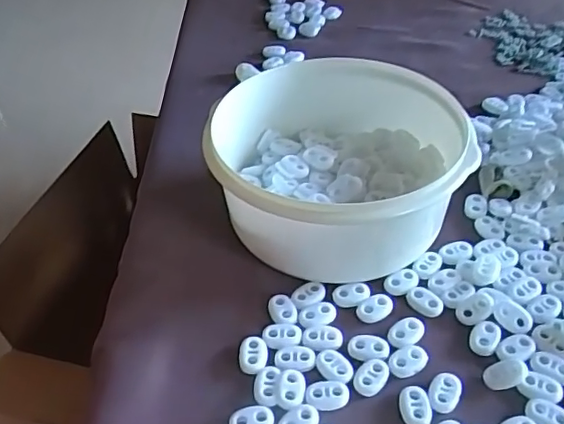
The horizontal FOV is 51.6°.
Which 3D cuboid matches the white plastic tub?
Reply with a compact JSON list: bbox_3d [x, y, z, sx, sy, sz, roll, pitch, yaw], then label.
[{"bbox_3d":[0.037,-0.028,0.382,0.161,0.072,0.154,-1,43,4],"label":"white plastic tub"}]

